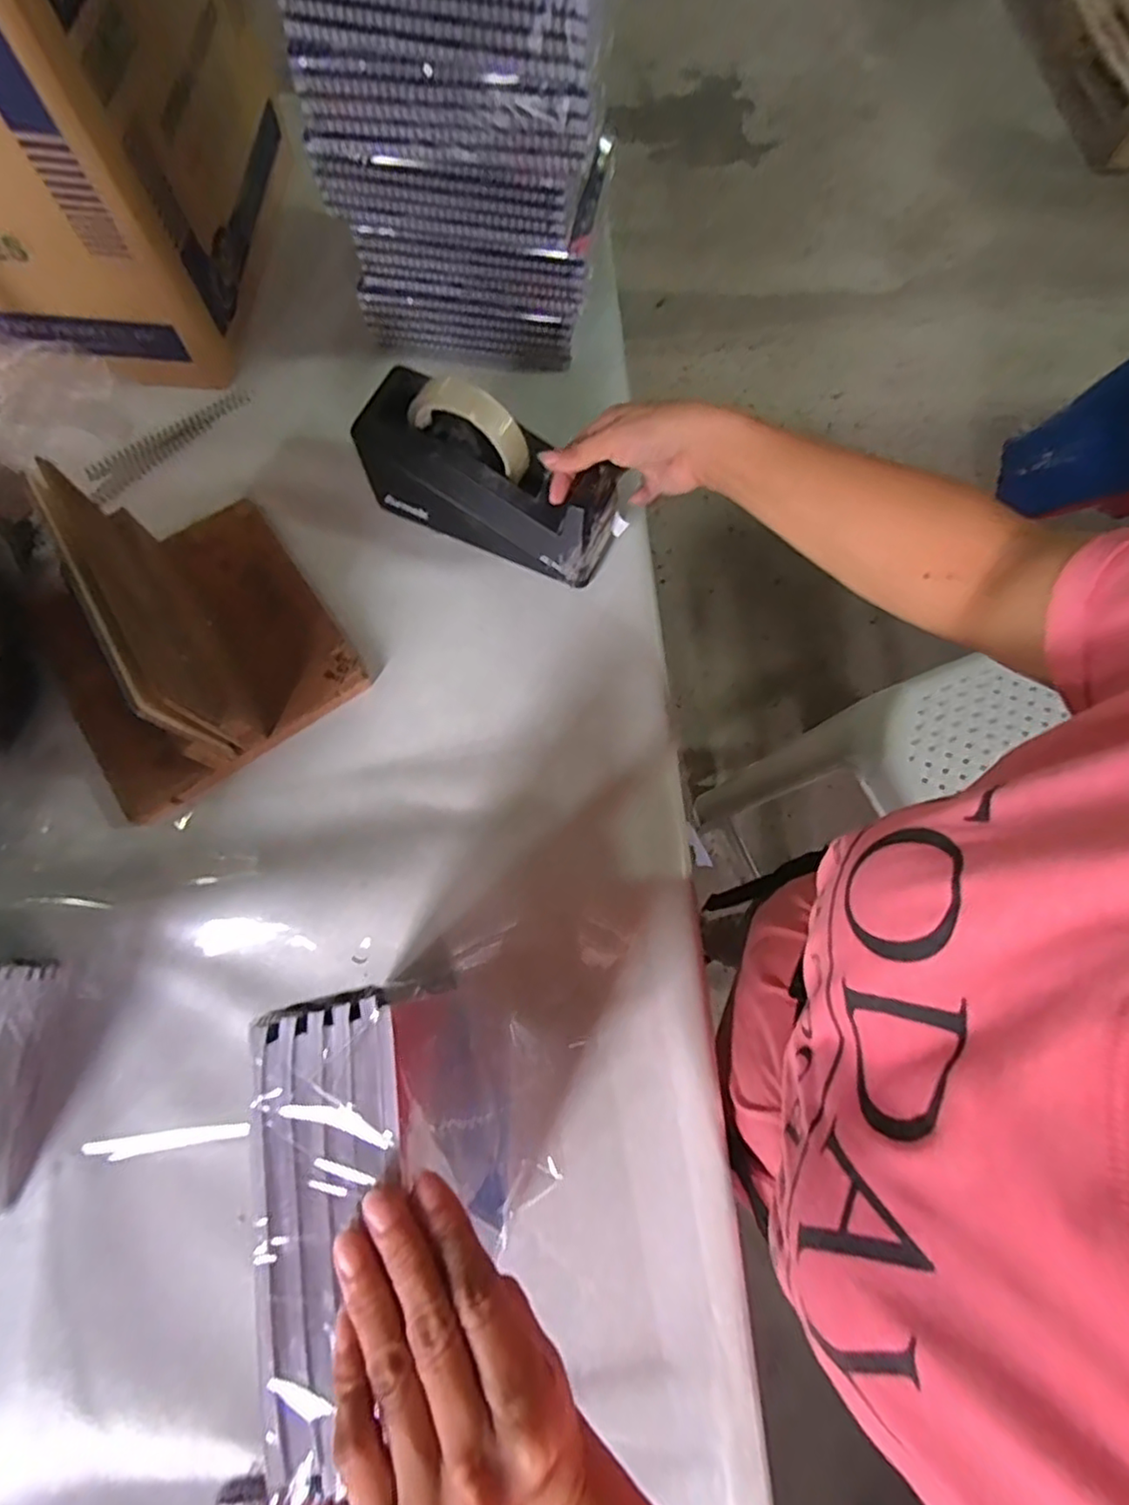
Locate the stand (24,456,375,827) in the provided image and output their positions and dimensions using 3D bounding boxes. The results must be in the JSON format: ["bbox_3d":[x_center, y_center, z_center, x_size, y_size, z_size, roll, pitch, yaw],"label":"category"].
[{"bbox_3d":[-0.290,-0.096,0.467,0.201,0.111,0.207,-33,76,-12],"label":"stand"}]

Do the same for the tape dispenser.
[{"bbox_3d":[-0.058,-0.217,0.501,0.197,0.118,0.067,25,73,6],"label":"tape dispenser"}]

